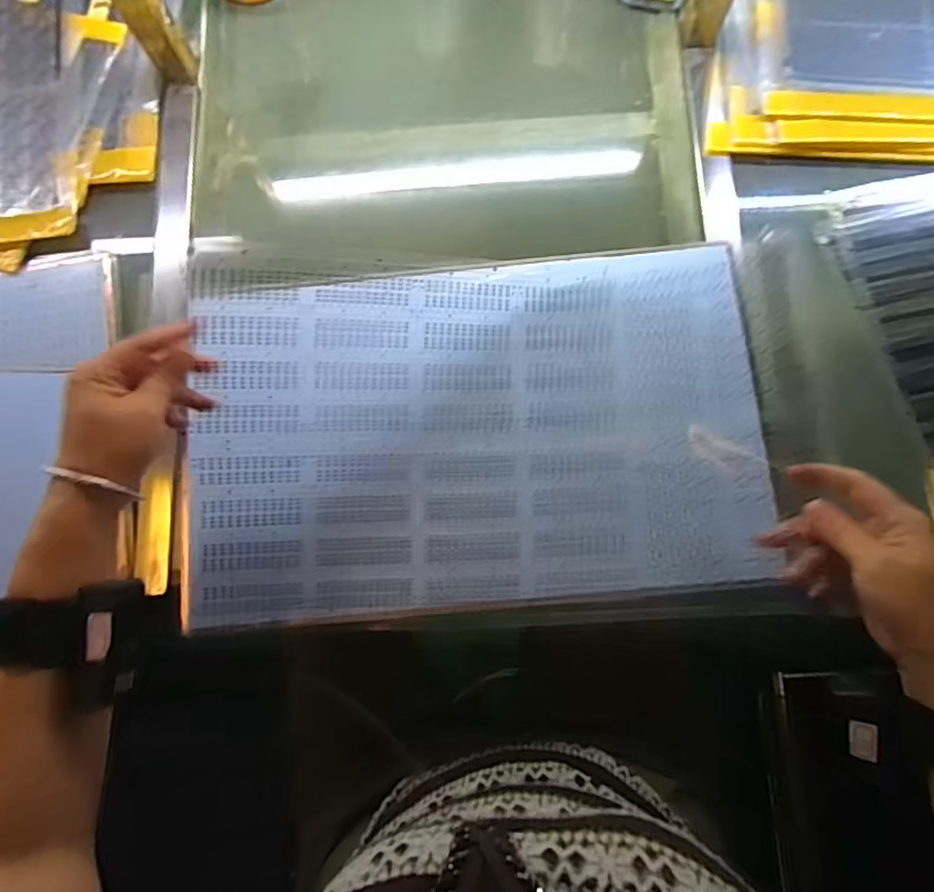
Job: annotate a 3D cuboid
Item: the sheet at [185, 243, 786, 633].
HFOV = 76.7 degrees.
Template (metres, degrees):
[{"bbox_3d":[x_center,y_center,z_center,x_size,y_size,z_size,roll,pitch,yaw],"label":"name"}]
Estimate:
[{"bbox_3d":[0.016,-0.009,0.463,0.467,0.081,0.291,-6,80,0],"label":"sheet"}]

